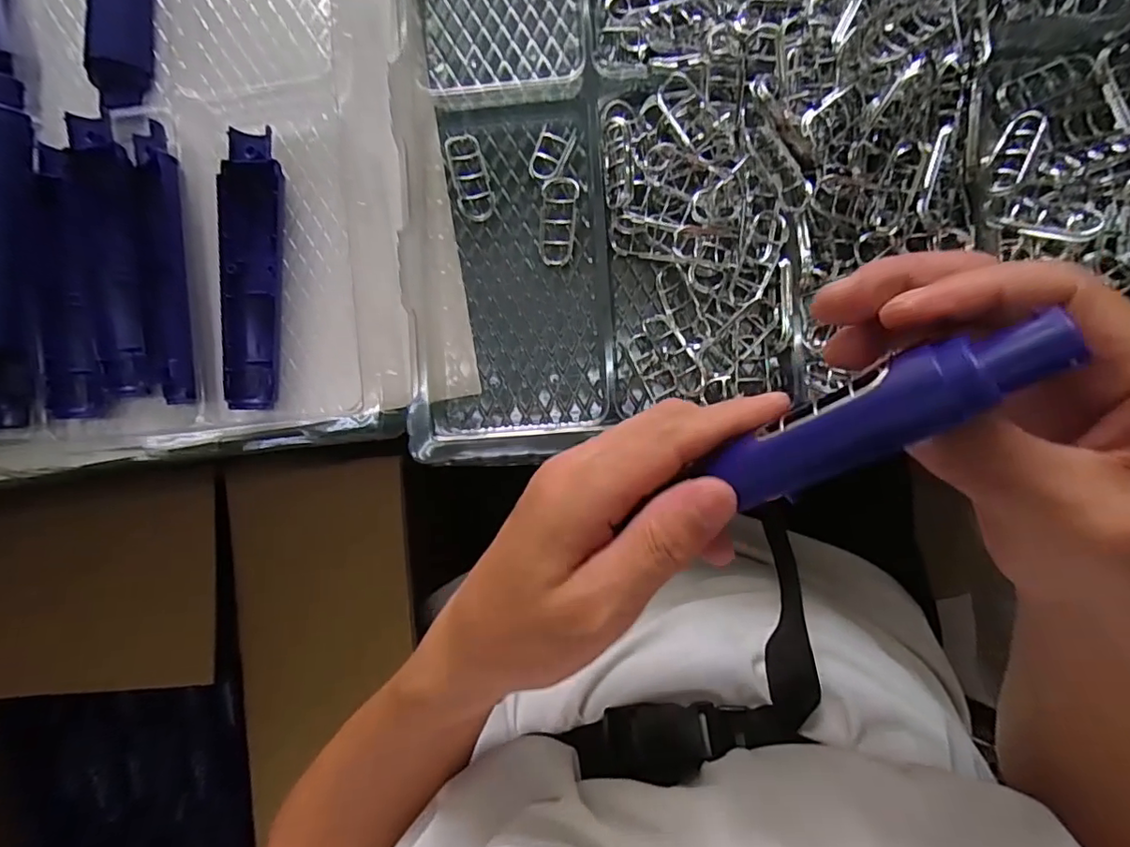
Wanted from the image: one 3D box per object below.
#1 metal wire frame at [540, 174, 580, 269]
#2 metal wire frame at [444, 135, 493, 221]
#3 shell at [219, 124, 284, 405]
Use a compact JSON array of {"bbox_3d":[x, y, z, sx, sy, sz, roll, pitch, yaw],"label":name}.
[{"bbox_3d":[-0.004,-0.123,0.340,0.022,0.009,0.052,4,89,5],"label":"metal wire frame"},{"bbox_3d":[-0.058,-0.152,0.342,0.021,0.012,0.059,-14,88,4],"label":"metal wire frame"},{"bbox_3d":[-0.195,-0.093,0.348,0.035,0.017,0.167,4,89,5],"label":"shell"}]

